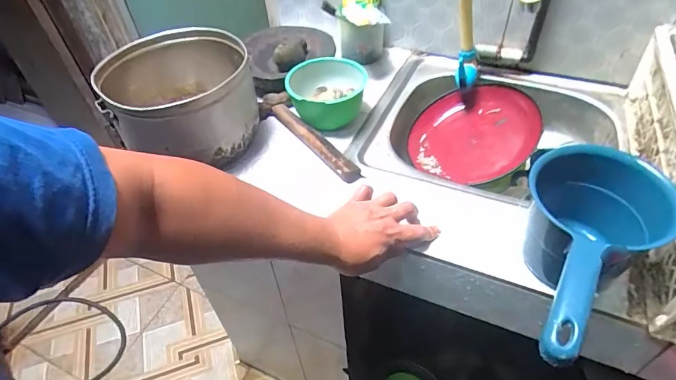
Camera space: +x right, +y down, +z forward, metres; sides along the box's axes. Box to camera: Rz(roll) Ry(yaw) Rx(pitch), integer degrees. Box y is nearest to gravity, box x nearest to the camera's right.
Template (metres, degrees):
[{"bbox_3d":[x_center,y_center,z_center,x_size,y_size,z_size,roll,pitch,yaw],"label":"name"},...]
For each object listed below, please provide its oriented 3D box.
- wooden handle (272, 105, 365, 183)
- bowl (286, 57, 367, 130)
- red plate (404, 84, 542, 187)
[{"bbox_3d":[-0.041,-0.084,0.672,0.033,0.025,0.226,-31,52,-23],"label":"wooden handle"},{"bbox_3d":[-0.020,-0.166,0.712,0.133,0.072,0.117,4,47,8],"label":"bowl"},{"bbox_3d":[0.233,-0.094,0.720,0.216,0.043,0.216,-15,52,20],"label":"red plate"}]

